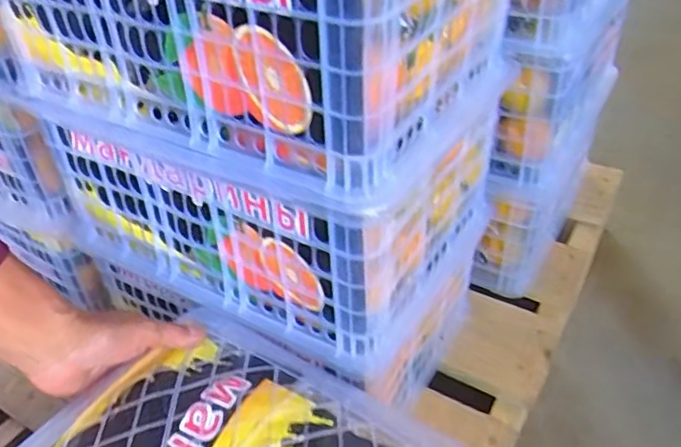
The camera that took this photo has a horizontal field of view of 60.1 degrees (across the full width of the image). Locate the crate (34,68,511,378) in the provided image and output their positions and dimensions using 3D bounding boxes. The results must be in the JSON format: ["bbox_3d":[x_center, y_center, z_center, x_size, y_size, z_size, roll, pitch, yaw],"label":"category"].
[{"bbox_3d":[-0.079,-0.054,0.635,0.400,0.175,0.268,20,44,26],"label":"crate"}]

